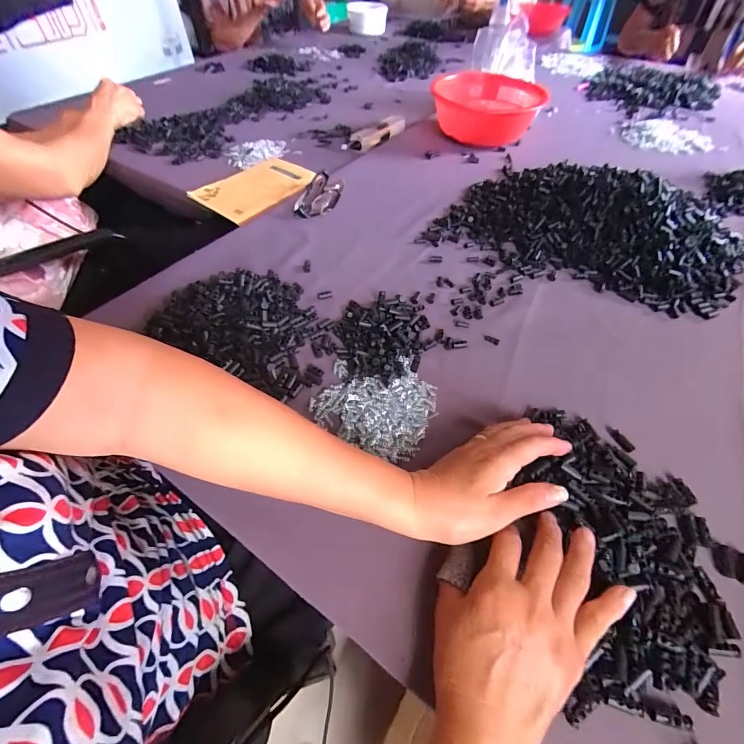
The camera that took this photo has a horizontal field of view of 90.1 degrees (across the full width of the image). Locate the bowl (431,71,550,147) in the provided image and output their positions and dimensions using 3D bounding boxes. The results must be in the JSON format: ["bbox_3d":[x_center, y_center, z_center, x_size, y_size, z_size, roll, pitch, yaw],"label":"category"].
[{"bbox_3d":[0.252,-0.578,0.821,0.228,0.084,0.226,5,52,3],"label":"bowl"}]

